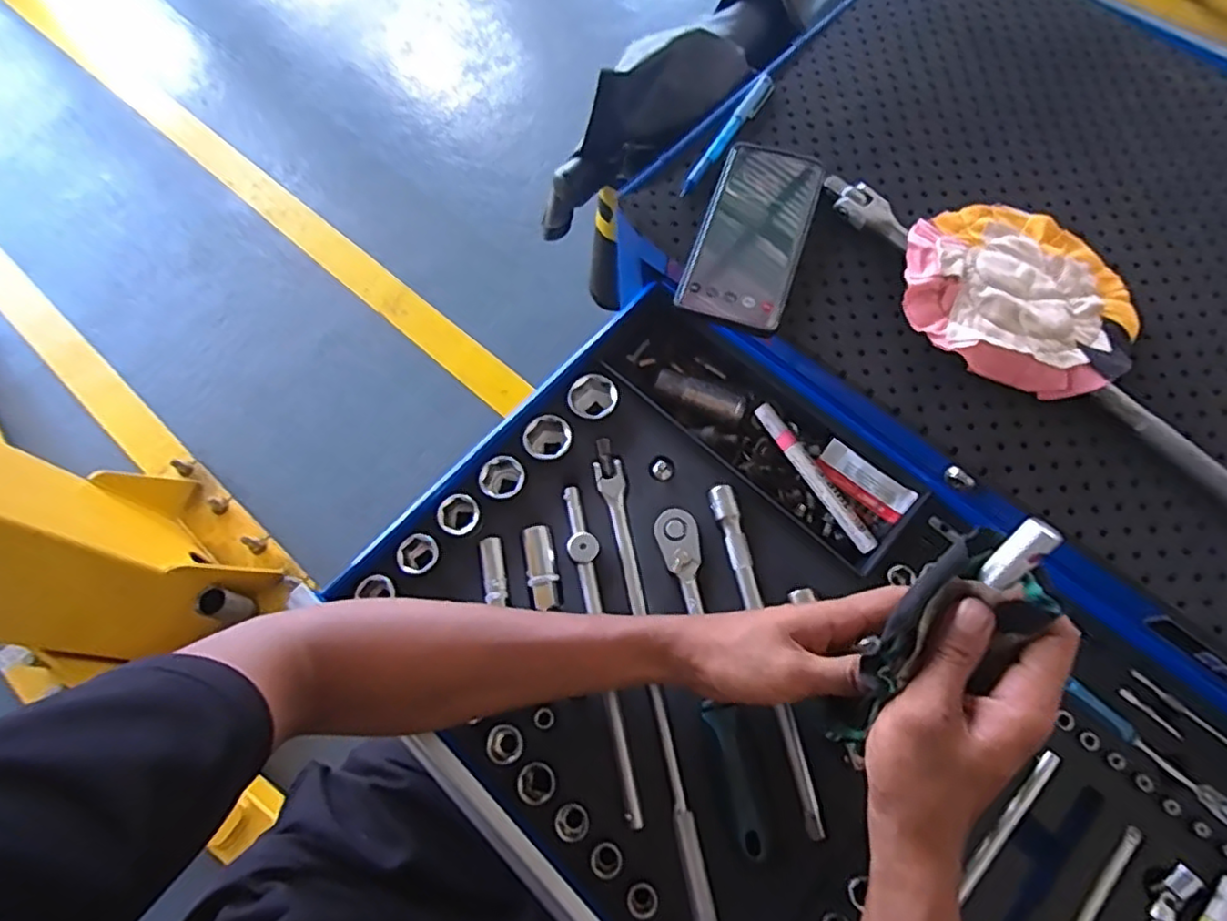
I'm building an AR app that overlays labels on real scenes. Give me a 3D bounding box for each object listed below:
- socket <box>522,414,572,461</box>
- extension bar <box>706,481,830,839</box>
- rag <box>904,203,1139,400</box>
[{"bbox_3d":[-0.054,-0.015,0.529,0.036,0.031,0.037,-38,72,-13],"label":"socket"},{"bbox_3d":[0.109,0.135,0.465,0.018,0.018,0.246,-12,68,-3],"label":"extension bar"},{"bbox_3d":[0.289,-0.122,0.461,0.156,0.028,0.156,-1,68,2],"label":"rag"}]

